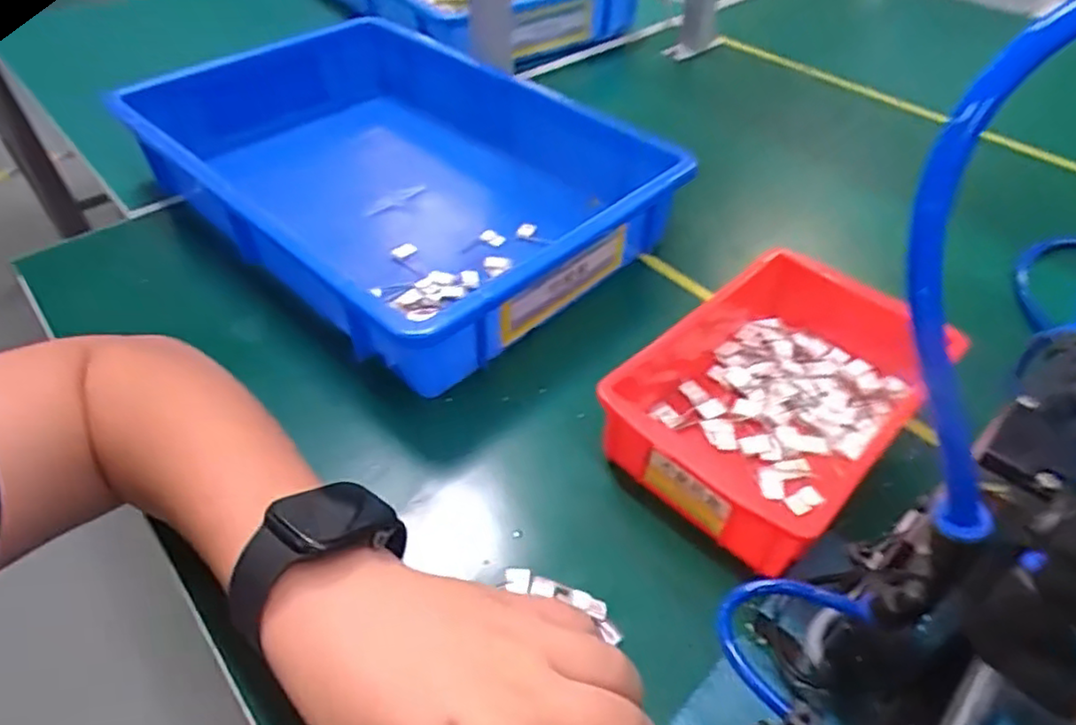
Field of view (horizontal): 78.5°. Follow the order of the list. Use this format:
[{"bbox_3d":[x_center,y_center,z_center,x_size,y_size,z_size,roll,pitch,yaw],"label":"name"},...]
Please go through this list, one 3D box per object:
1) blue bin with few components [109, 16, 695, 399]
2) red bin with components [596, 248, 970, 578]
[{"bbox_3d":[-0.111,-0.159,0.549,0.390,0.102,0.291,33,55,28],"label":"blue bin with few components"},{"bbox_3d":[0.140,0.021,0.400,0.189,0.055,0.137,-33,55,-27],"label":"red bin with components"}]

